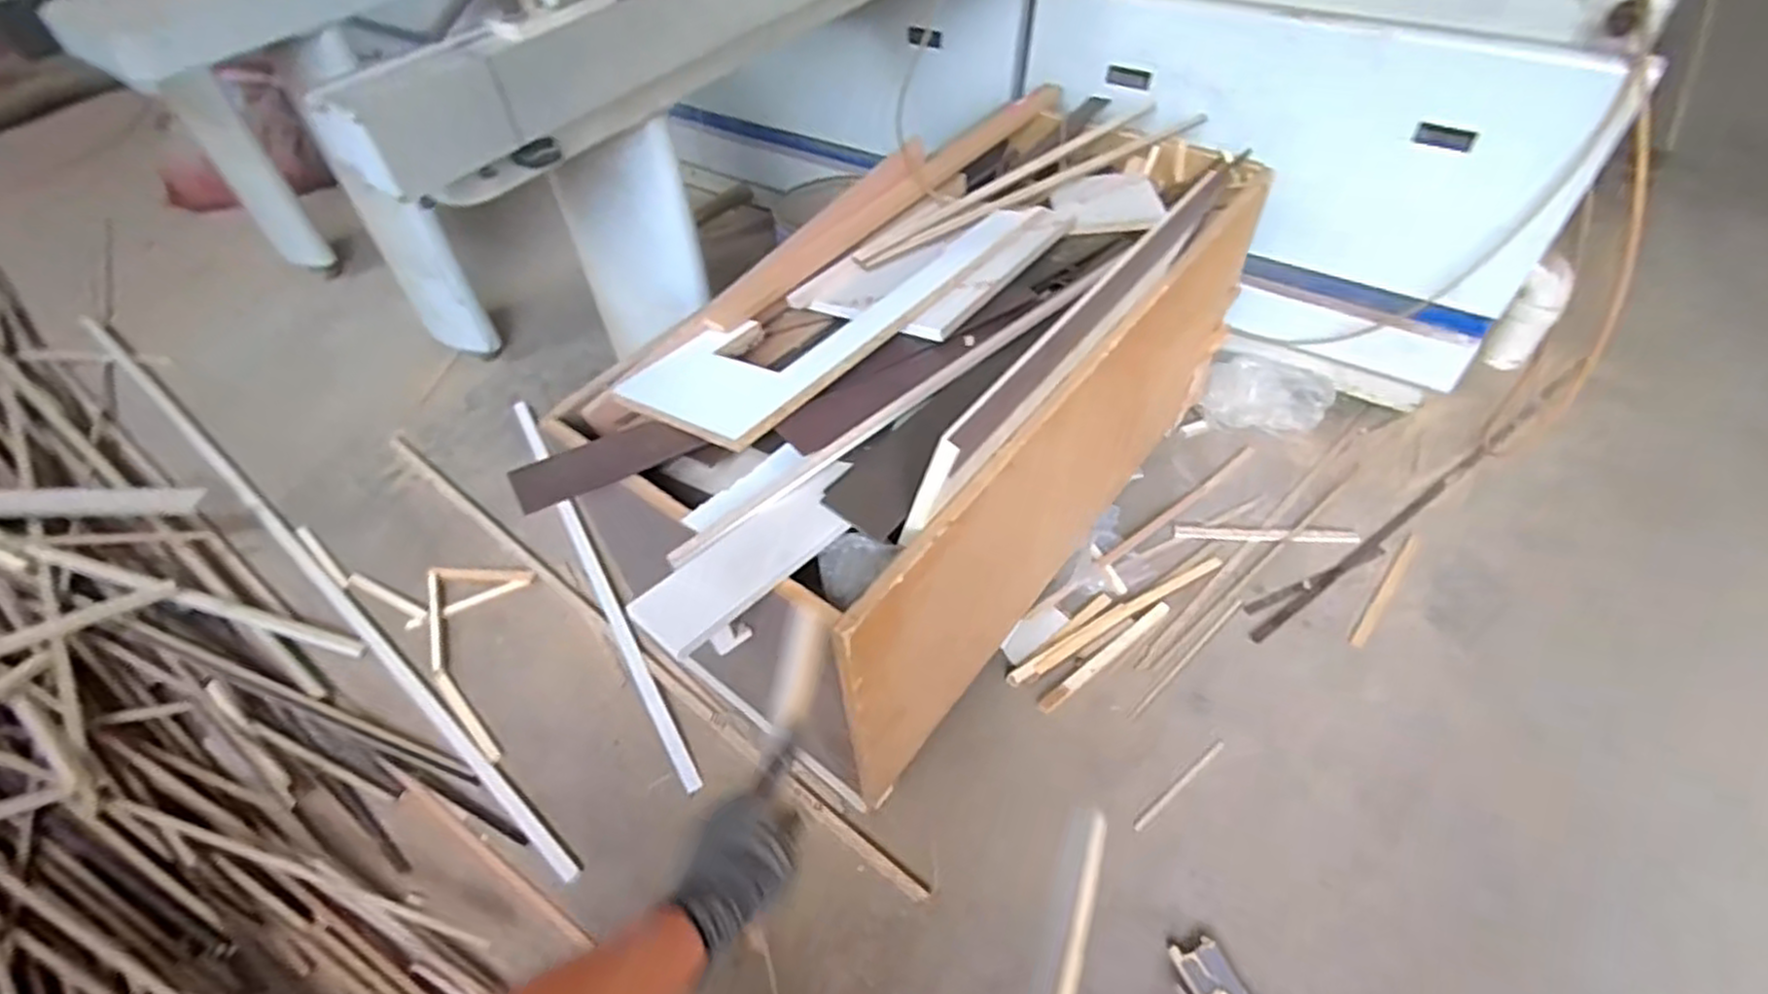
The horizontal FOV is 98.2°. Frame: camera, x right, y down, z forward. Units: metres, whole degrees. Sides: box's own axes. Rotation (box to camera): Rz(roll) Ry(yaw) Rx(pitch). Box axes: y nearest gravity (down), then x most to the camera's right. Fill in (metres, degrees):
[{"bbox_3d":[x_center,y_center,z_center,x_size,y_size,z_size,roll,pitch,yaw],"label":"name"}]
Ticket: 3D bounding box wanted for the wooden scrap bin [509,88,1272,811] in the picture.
[{"bbox_3d":[0.112,-0.167,1.378,0.597,0.542,1.339,30,57,26],"label":"wooden scrap bin"}]

